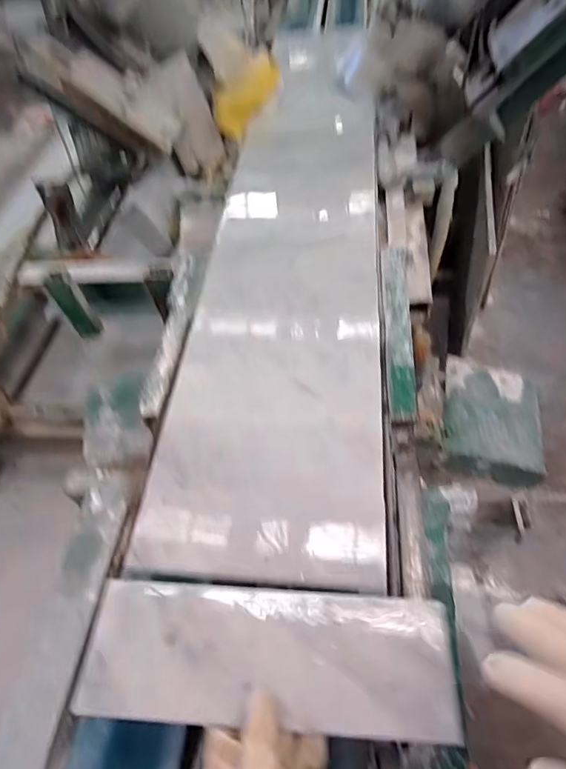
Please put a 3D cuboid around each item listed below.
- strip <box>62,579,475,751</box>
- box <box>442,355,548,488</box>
[{"bbox_3d":[-0.010,0.229,0.397,0.301,0.017,0.101,3,56,4],"label":"strip"},{"bbox_3d":[0.476,0.076,1.075,0.216,0.077,0.276,7,56,12],"label":"box"}]

